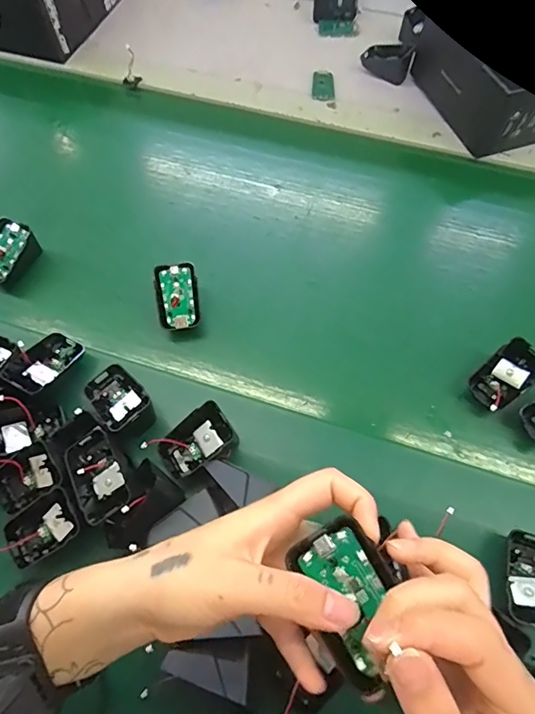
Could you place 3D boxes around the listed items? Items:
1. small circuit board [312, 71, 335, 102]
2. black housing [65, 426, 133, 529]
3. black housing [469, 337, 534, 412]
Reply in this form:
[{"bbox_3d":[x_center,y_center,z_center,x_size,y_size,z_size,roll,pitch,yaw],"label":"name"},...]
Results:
[{"bbox_3d":[0.079,-0.386,0.629,0.031,0.004,0.062,1,64,1],"label":"small circuit board"},{"bbox_3d":[-0.141,0.098,0.362,0.039,0.021,0.073,-30,69,-14],"label":"black housing"},{"bbox_3d":[0.229,0.021,0.427,0.061,0.044,0.043,-39,70,-16],"label":"black housing"}]

